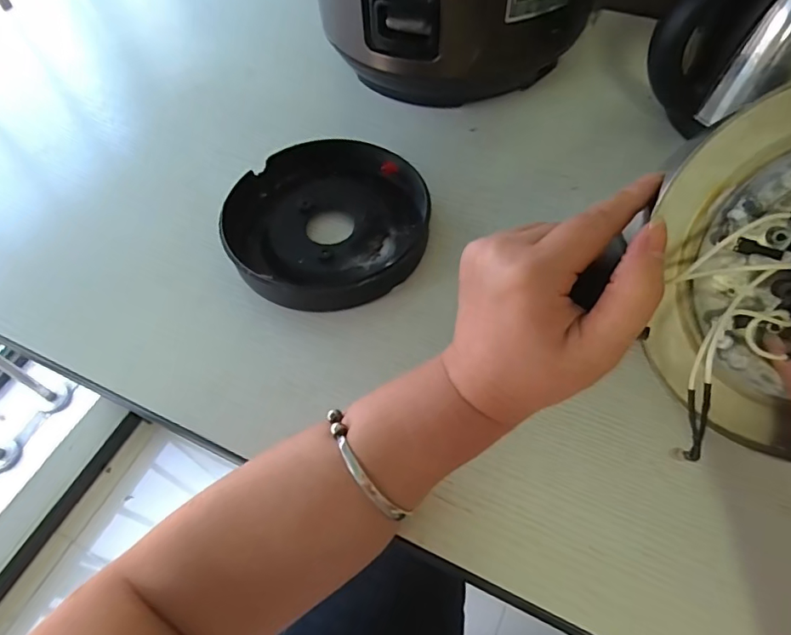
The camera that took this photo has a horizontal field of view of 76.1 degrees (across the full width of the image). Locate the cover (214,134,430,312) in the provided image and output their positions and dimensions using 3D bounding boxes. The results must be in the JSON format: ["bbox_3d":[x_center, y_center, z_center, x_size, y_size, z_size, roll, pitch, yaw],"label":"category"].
[{"bbox_3d":[-0.049,-0.074,0.383,0.150,0.025,0.152,-1,57,1],"label":"cover"}]

